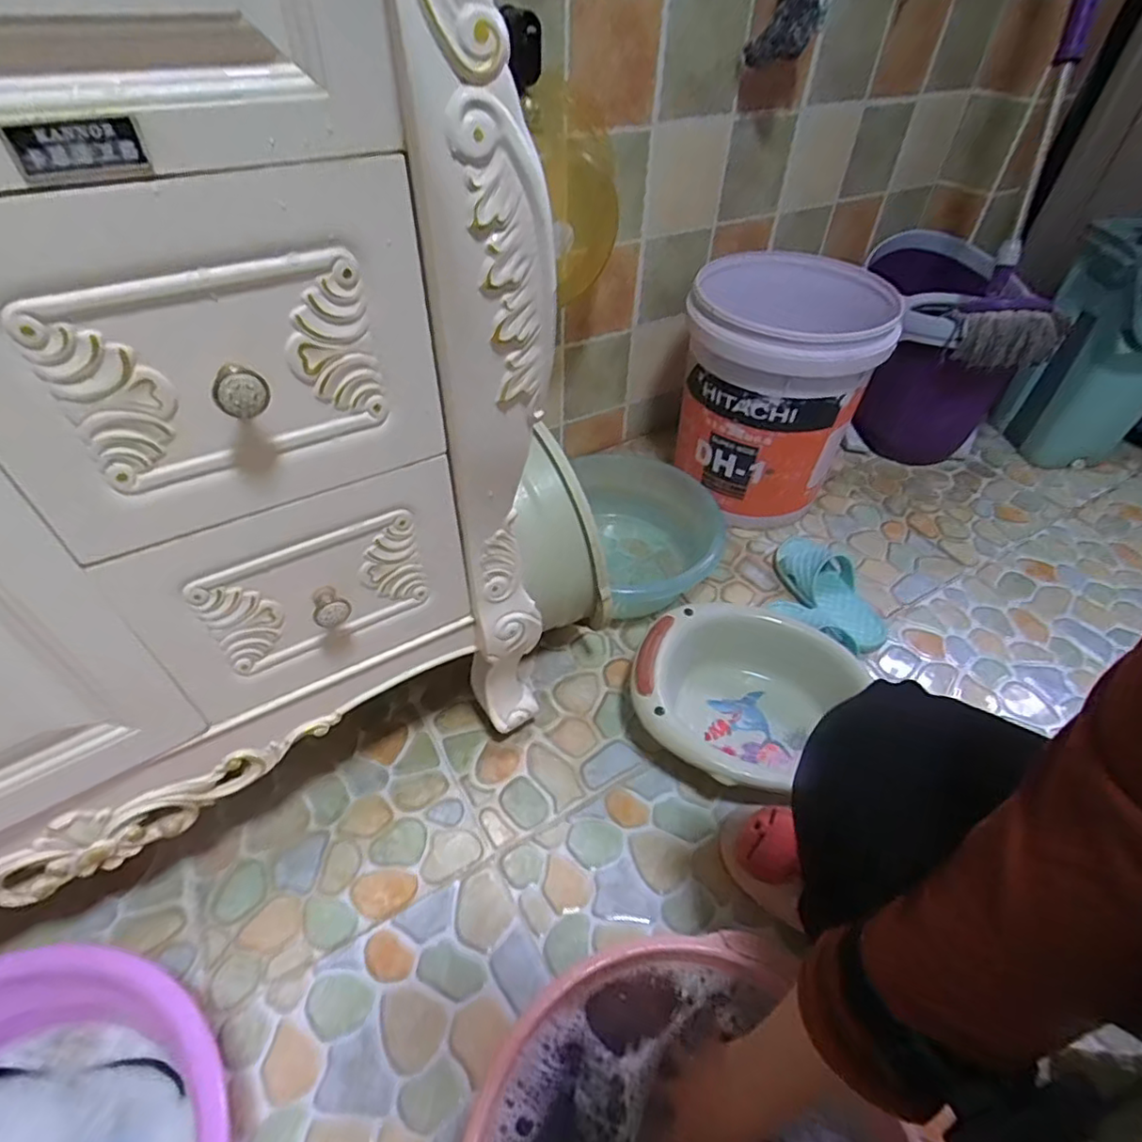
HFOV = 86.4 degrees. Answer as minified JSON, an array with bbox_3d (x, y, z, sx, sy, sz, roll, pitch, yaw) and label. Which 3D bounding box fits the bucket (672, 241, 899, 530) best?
[{"bbox_3d":[0.353,-0.324,1.080,0.292,0.344,0.337,16,47,13],"label":"bucket"}]

